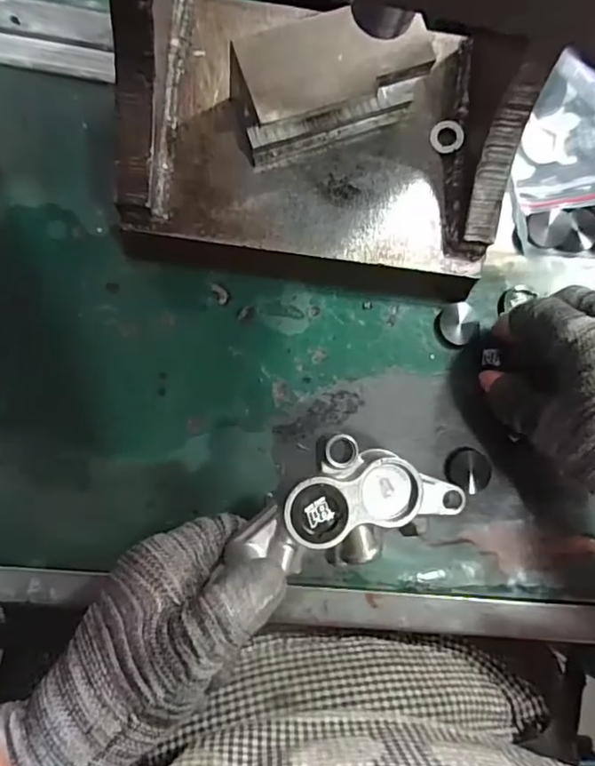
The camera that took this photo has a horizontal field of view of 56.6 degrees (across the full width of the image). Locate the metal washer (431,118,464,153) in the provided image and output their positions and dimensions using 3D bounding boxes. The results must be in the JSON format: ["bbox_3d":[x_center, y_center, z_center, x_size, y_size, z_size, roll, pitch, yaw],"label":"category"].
[{"bbox_3d":[0.082,-0.135,0.302,0.017,0.005,0.019,36,83,-4],"label":"metal washer"}]

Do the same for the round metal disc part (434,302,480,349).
[{"bbox_3d":[0.094,-0.035,0.321,0.029,0.005,0.024,-39,92,-8],"label":"round metal disc part"}]

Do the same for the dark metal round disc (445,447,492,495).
[{"bbox_3d":[0.098,0.050,0.316,0.027,0.004,0.024,34,83,-4],"label":"dark metal round disc"}]

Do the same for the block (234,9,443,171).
[{"bbox_3d":[0.014,-0.144,0.270,0.098,0.052,0.040,-18,89,-8],"label":"block"}]

